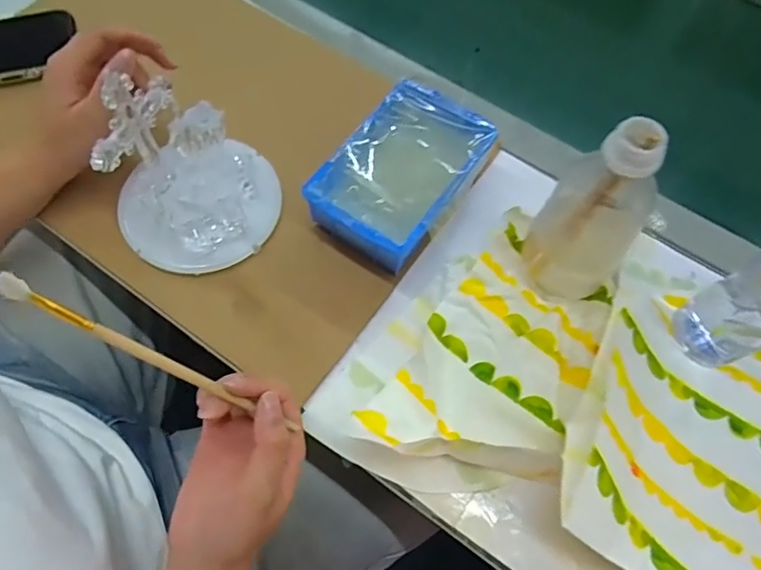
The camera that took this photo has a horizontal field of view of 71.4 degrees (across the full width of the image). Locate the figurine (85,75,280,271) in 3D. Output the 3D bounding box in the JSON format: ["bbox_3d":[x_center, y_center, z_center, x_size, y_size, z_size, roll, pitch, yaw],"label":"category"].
[{"bbox_3d":[-0.144,-0.084,0.401,0.124,0.105,0.114,1,66,-1],"label":"figurine"}]

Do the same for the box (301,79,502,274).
[{"bbox_3d":[0.018,-0.085,0.434,0.100,0.060,0.148,34,69,12],"label":"box"}]

